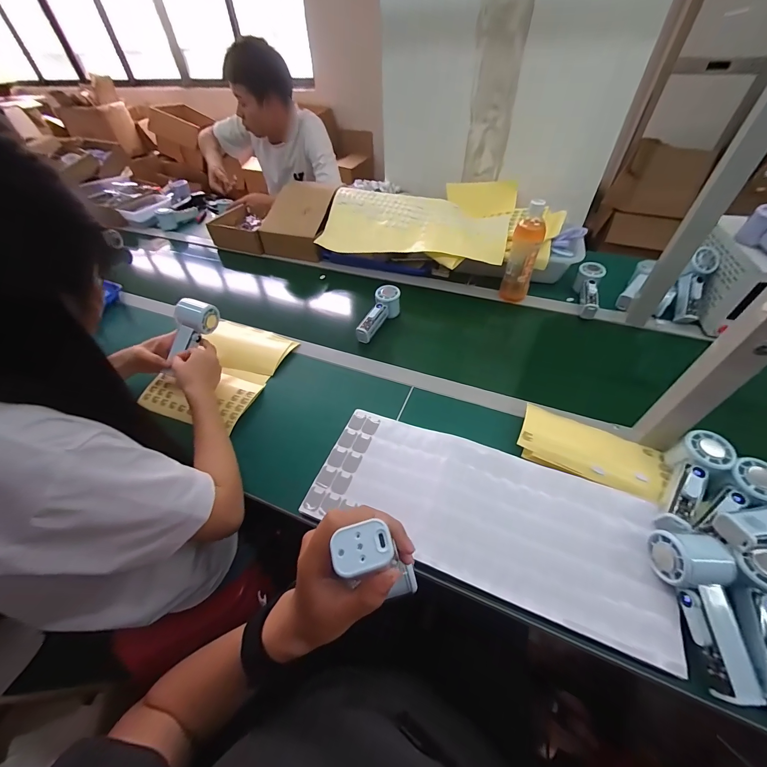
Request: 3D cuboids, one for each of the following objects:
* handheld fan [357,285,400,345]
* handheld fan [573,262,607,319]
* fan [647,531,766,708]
[{"bbox_3d":[-0.009,-0.153,0.734,0.052,0.068,0.144,13,52,17],"label":"handheld fan"},{"bbox_3d":[0.493,-0.219,0.773,0.055,0.055,0.156,9,67,13],"label":"handheld fan"},{"bbox_3d":[0.364,0.248,0.359,0.067,0.052,0.156,-4,66,2],"label":"fan"}]

